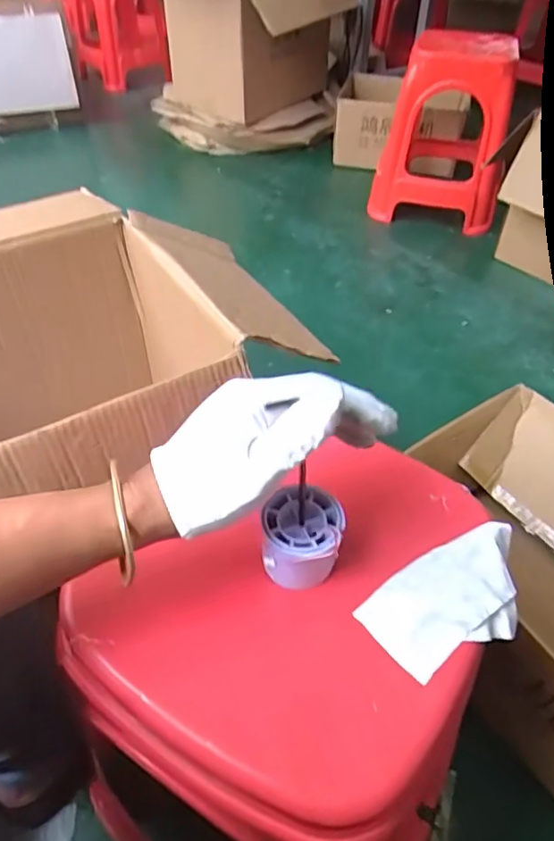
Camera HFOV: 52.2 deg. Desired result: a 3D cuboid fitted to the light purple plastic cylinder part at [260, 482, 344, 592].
[{"bbox_3d":[0.017,0.082,0.385,0.051,0.052,0.051,1,46,-1],"label":"light purple plastic cylinder part"}]

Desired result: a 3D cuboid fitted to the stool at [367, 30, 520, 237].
[{"bbox_3d":[0.462,-0.821,1.590,0.326,0.460,0.352,6,46,4],"label":"stool"}]

